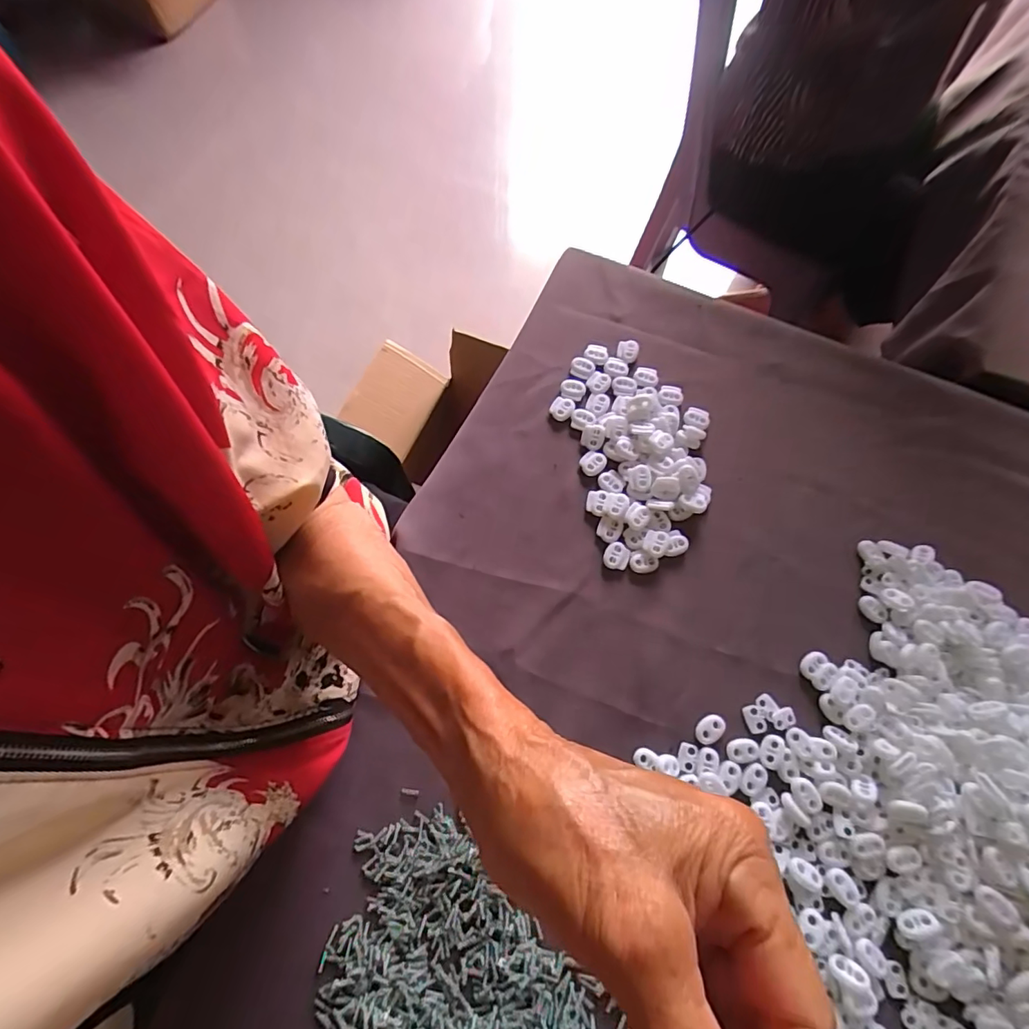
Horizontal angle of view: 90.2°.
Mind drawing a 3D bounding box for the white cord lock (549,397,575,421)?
[{"bbox_3d":[0.042,-0.093,0.450,0.021,0.004,0.021,33,74,11],"label":"white cord lock"}]

